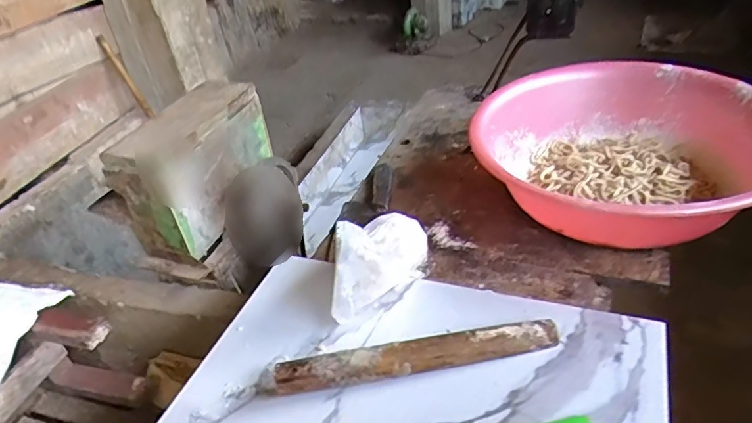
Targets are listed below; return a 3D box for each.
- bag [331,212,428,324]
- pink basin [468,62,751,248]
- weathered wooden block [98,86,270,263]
[{"bbox_3d":[0.006,0.052,0.649,0.062,0.123,0.169,13,40,27],"label":"bag"},{"bbox_3d":[0.367,-0.084,0.757,0.380,0.141,0.424,26,46,38],"label":"pink basin"},{"bbox_3d":[-0.371,-0.101,1.107,0.151,0.229,0.342,6,37,18],"label":"weathered wooden block"}]

